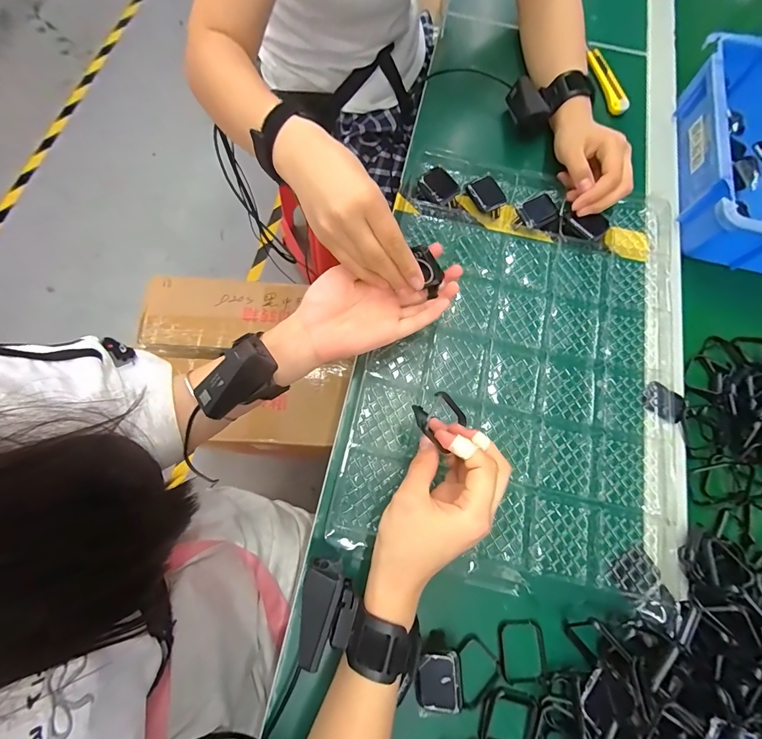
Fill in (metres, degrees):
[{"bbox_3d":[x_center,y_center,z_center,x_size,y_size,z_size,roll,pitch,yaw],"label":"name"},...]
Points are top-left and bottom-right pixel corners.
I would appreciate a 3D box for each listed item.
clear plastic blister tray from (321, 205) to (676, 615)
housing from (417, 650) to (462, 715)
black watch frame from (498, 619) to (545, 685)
[{"bbox_3d":[0.144,-0.004,0.375,0.315,0.019,0.397,9,72,1],"label":"clear plastic blister tray"},{"bbox_3d":[0.045,0.245,0.292,0.033,0.020,0.040,-3,73,-3],"label":"housing"},{"bbox_3d":[0.118,0.236,0.308,0.038,0.007,0.045,3,72,-1],"label":"black watch frame"}]

